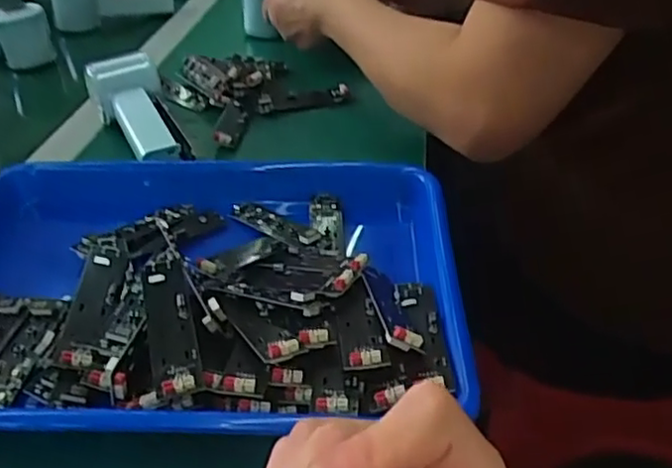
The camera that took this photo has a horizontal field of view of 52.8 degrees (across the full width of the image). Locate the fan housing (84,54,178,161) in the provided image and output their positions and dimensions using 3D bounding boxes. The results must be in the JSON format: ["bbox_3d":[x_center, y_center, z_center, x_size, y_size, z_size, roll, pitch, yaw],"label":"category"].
[{"bbox_3d":[-0.172,-0.105,0.598,0.057,0.039,0.137,-19,53,-22],"label":"fan housing"}]

